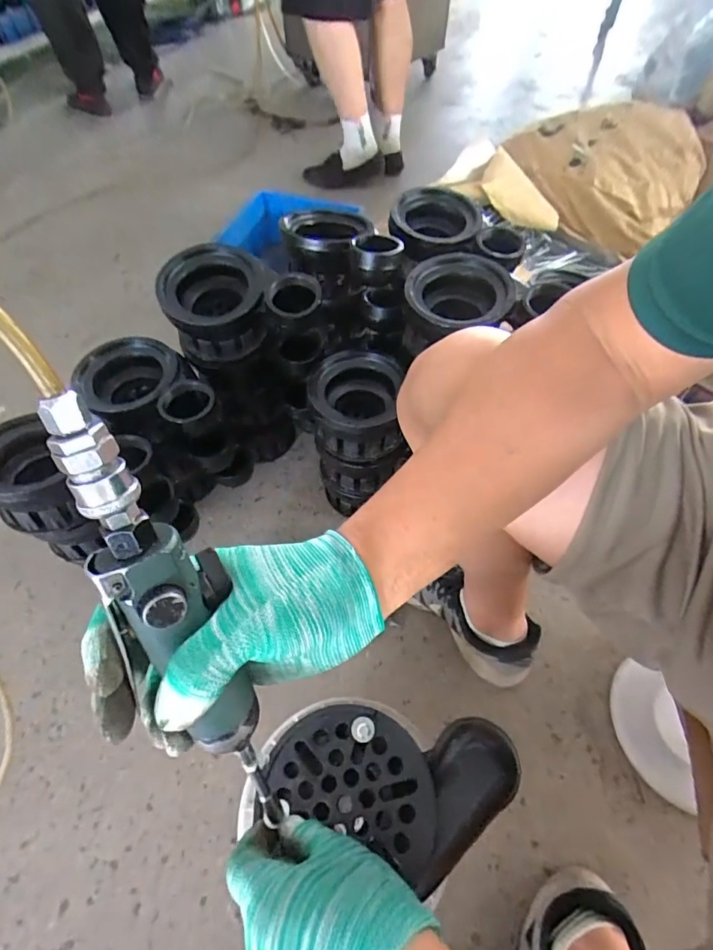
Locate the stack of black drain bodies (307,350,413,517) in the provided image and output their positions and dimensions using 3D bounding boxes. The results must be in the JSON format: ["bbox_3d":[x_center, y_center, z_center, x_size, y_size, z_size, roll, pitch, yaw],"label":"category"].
[{"bbox_3d":[0.004,-0.056,0.740,0.138,0.236,0.139,-7,57,-5],"label":"stack of black drain bodies"}]

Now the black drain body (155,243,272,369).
[{"bbox_3d":[-0.197,-0.239,0.673,0.140,0.109,0.125,-2,56,-2],"label":"black drain body"}]

